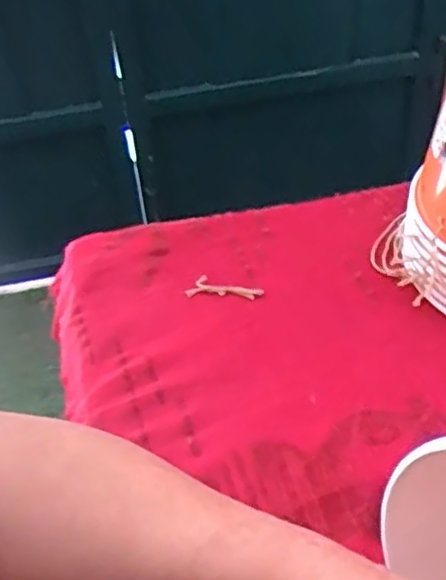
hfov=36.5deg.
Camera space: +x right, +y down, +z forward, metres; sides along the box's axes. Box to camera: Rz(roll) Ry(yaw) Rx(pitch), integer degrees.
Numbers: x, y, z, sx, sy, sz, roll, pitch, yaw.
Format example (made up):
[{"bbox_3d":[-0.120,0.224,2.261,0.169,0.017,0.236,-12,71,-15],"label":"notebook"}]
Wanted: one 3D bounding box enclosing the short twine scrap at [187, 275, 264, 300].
[{"bbox_3d":[0.002,-0.001,0.488,0.054,0.006,0.018,2,43,8],"label":"short twine scrap"}]

